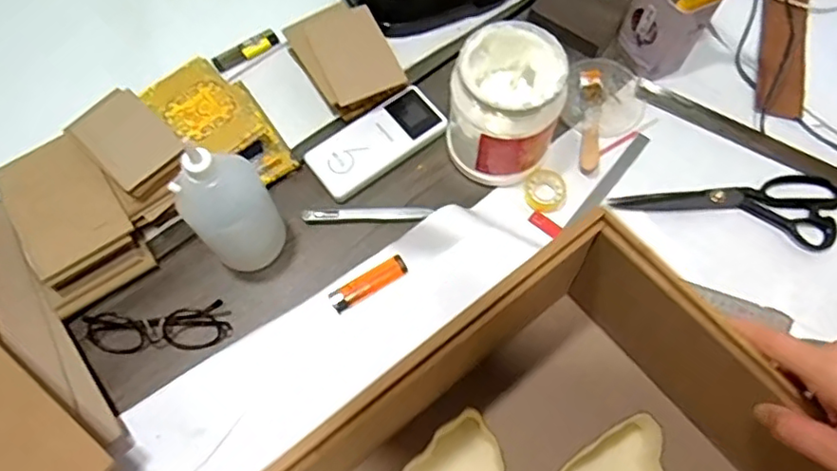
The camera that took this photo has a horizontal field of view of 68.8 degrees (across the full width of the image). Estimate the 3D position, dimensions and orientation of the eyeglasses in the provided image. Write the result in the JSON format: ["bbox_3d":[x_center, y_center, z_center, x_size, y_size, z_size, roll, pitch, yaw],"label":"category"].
[{"bbox_3d":[-0.262,0.093,0.606,0.140,0.030,0.042,-7,68,-2],"label":"eyeglasses"}]

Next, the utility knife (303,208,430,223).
[{"bbox_3d":[-0.056,-0.023,0.659,0.138,0.007,0.013,-1,70,0],"label":"utility knife"}]

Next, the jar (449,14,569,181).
[{"bbox_3d":[0.085,-0.131,0.622,0.101,0.136,0.105,0,68,0],"label":"jar"}]

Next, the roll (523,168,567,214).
[{"bbox_3d":[0.137,-0.048,0.660,0.046,0.015,0.046,0,68,0],"label":"roll"}]

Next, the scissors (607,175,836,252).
[{"bbox_3d":[0.333,-0.044,0.658,0.238,0.010,0.083,11,68,5],"label":"scissors"}]

